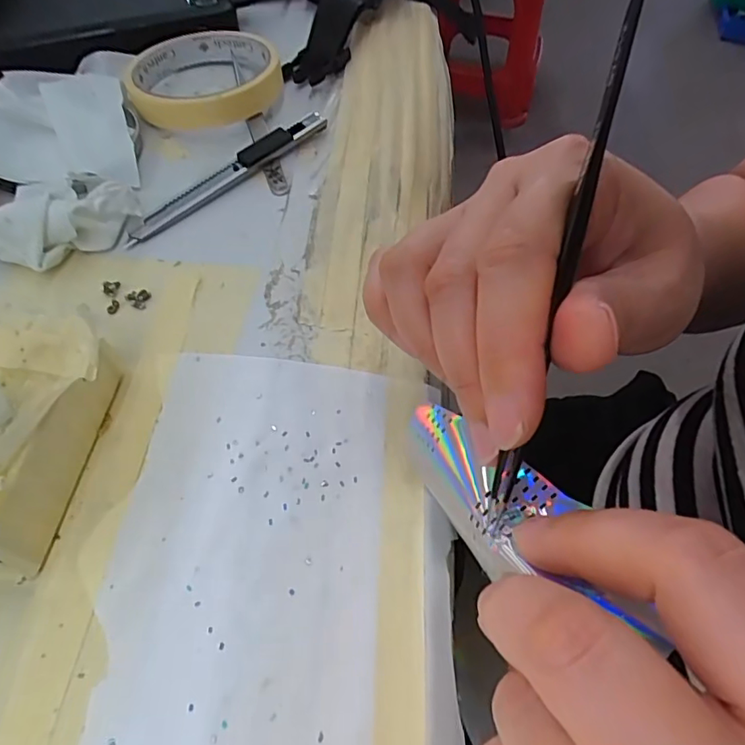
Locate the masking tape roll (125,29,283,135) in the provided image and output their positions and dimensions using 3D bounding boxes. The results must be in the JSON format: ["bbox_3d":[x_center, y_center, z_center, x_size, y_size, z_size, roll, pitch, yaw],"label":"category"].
[{"bbox_3d":[-0.101,-0.174,0.311,0.083,0.022,0.087,1,56,-1],"label":"masking tape roll"}]

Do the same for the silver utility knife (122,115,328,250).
[{"bbox_3d":[-0.072,-0.104,0.274,0.014,0.009,0.128,37,63,21],"label":"silver utility knife"}]

